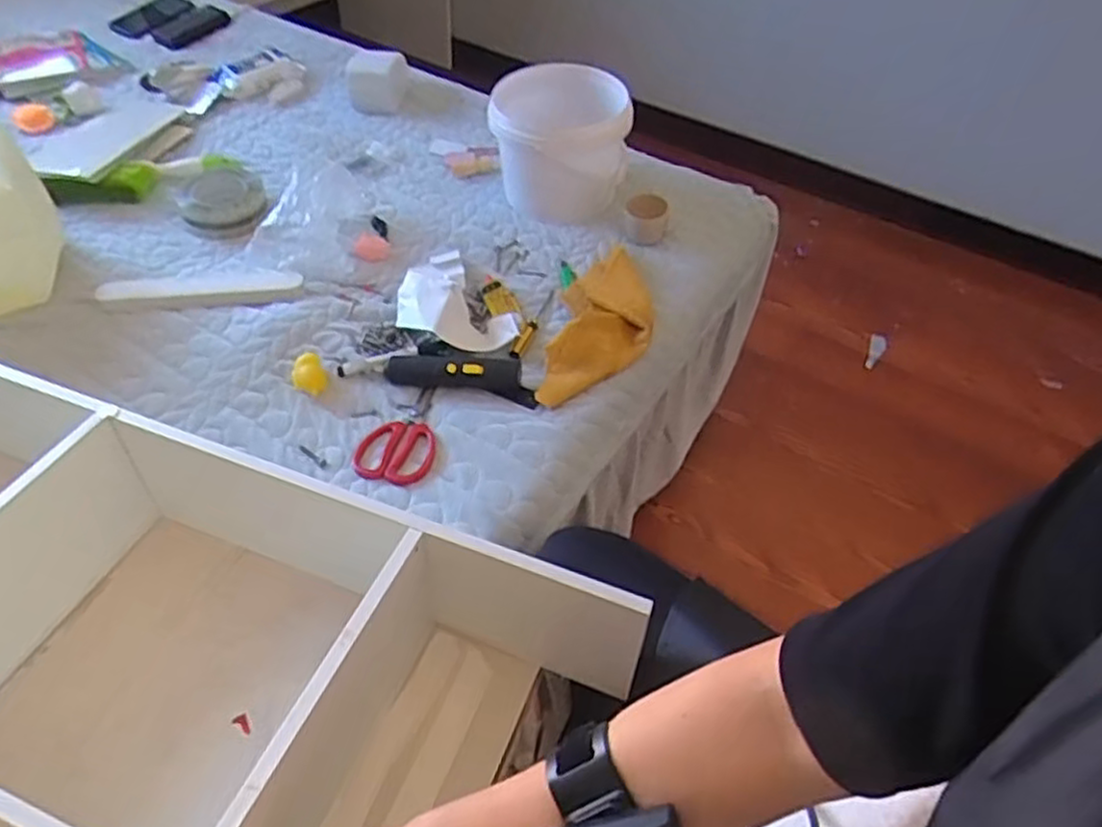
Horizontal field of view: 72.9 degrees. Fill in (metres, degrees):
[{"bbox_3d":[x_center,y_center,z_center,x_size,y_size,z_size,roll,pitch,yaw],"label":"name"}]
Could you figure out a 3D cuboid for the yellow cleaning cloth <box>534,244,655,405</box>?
[{"bbox_3d":[0.066,-0.114,0.944,0.115,0.043,0.274,10,47,4],"label":"yellow cleaning cloth"}]

